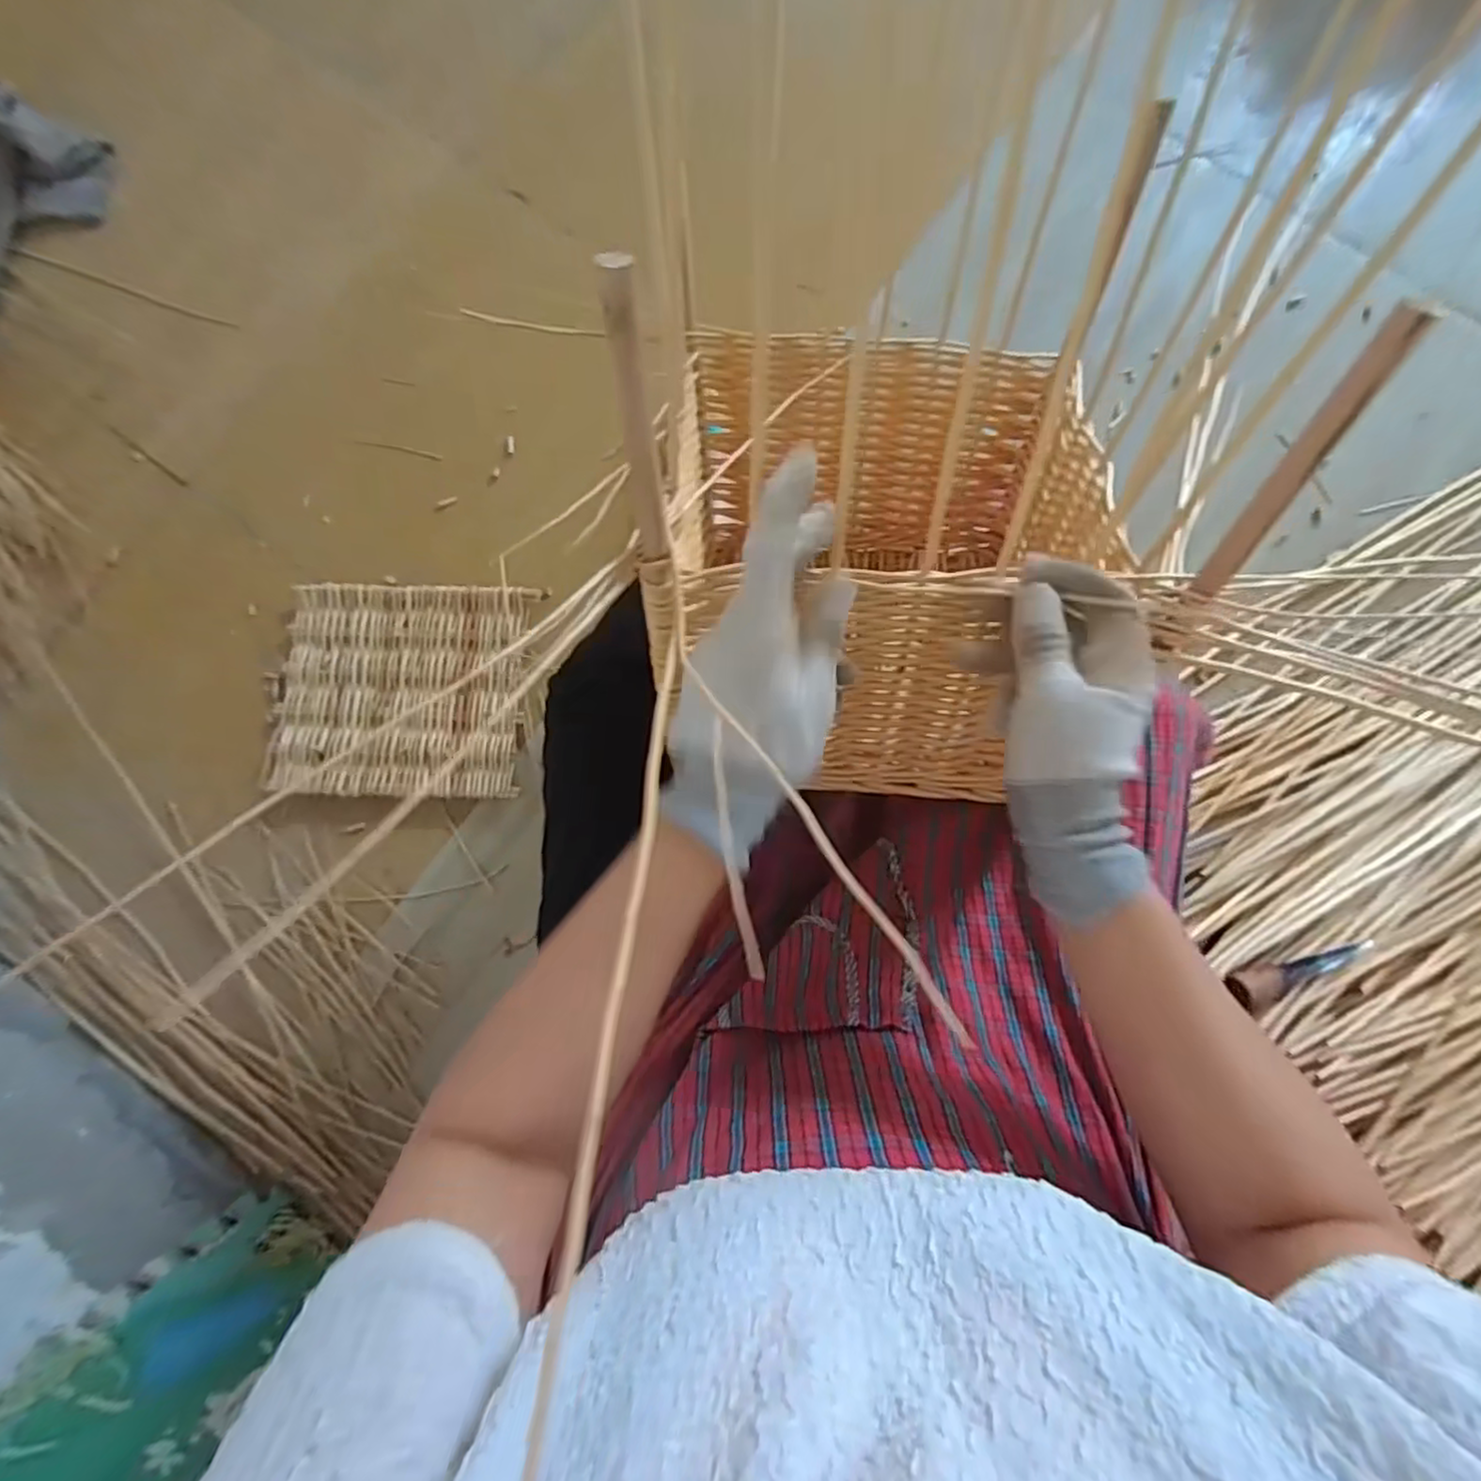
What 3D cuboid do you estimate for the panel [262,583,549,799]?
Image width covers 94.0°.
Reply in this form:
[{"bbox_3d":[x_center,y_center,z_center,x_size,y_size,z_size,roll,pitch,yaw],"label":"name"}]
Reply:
[{"bbox_3d":[-0.444,-0.067,0.909,0.322,0.021,0.275,2,82,-1],"label":"panel"}]

